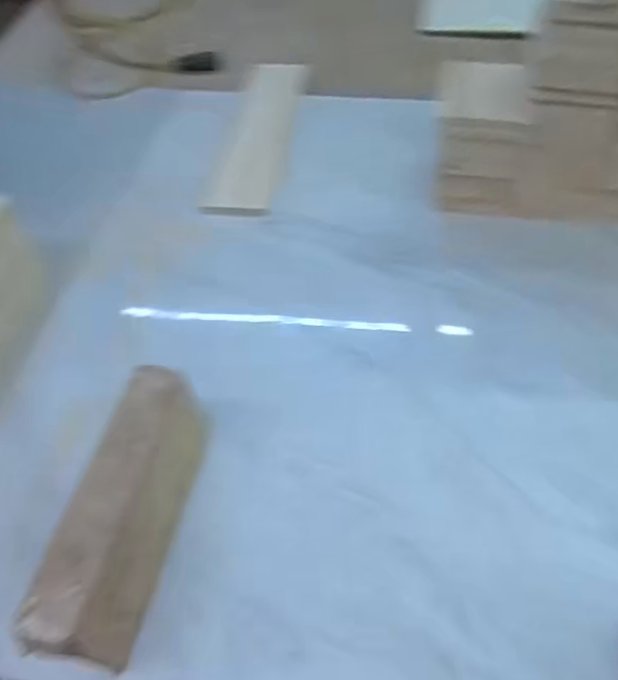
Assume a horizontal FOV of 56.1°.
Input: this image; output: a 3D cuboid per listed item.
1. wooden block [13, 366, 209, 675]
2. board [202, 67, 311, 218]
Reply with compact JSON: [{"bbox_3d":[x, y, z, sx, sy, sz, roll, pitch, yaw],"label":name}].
[{"bbox_3d":[-0.140,0.133,0.451,0.049,0.109,0.214,8,56,11],"label":"wooden block"},{"bbox_3d":[-0.064,-0.293,0.807,0.097,0.017,0.315,4,58,13],"label":"board"}]

